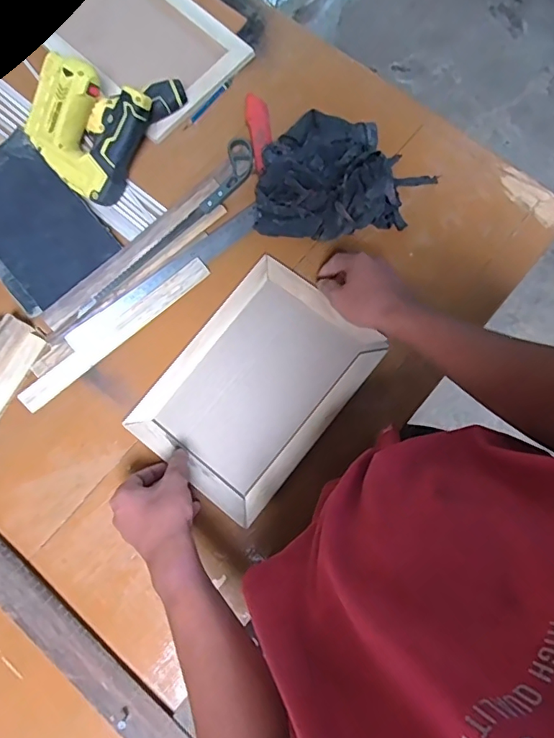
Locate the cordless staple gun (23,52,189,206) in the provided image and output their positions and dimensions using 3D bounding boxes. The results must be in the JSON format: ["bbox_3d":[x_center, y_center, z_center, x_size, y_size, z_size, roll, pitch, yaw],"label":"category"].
[{"bbox_3d":[-0.245,-0.343,0.675,0.155,0.086,0.198,28,80,4],"label":"cordless staple gun"}]

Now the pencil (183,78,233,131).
[{"bbox_3d":[-0.102,-0.392,0.744,0.007,0.012,0.105,40,81,6],"label":"pencil"}]

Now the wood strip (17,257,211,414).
[{"bbox_3d":[-0.211,-0.049,0.663,0.288,0.014,0.031,-41,82,-8],"label":"wood strip"}]

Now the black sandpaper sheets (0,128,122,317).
[{"bbox_3d":[-0.339,-0.197,0.683,0.152,0.018,0.207,-41,92,-3],"label":"black sandpaper sheets"}]

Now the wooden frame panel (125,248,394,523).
[{"bbox_3d":[-0.025,0.021,0.654,0.206,0.025,0.290,39,81,6],"label":"wooden frame panel"}]

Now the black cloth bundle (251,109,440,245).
[{"bbox_3d":[0.094,-0.268,0.678,0.235,0.059,0.173,5,79,0],"label":"black cloth bundle"}]

